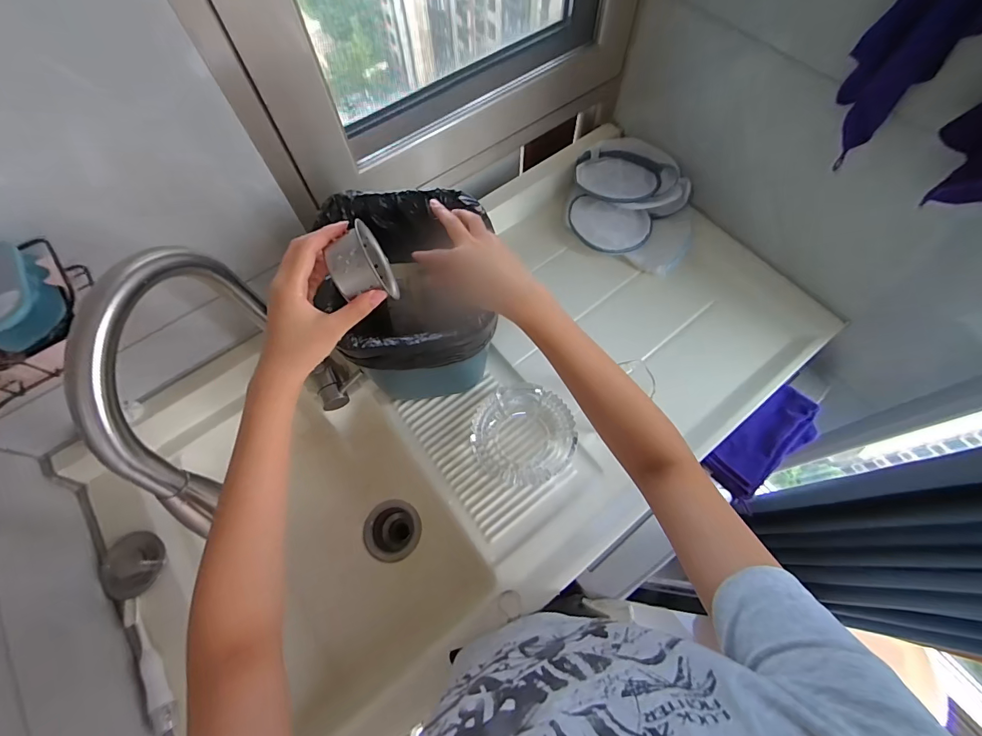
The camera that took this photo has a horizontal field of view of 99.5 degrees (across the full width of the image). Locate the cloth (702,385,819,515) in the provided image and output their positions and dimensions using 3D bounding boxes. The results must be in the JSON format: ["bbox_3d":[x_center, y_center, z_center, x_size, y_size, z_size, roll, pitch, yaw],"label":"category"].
[{"bbox_3d":[0.447,0.123,0.671,0.198,0.051,0.091,-37,71,-14],"label":"cloth"}]

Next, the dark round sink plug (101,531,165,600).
[{"bbox_3d":[-0.499,0.273,0.579,0.070,0.033,0.082,-37,70,-14],"label":"dark round sink plug"}]

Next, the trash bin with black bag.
[{"bbox_3d":[-0.099,-0.066,0.597,0.194,0.287,0.208,-1,66,1],"label":"trash bin with black bag"}]

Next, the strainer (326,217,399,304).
[{"bbox_3d":[-0.116,-0.094,0.373,0.046,0.072,0.071,-19,67,-7],"label":"strainer"}]

